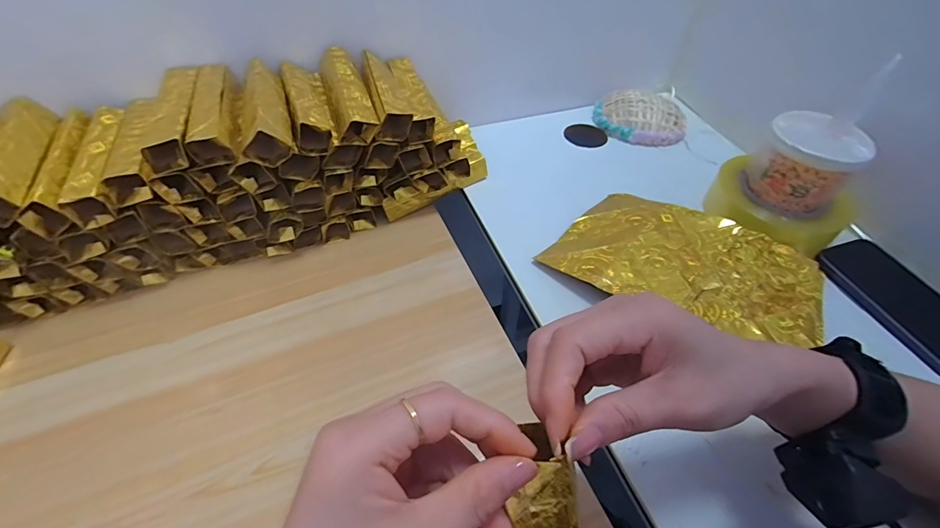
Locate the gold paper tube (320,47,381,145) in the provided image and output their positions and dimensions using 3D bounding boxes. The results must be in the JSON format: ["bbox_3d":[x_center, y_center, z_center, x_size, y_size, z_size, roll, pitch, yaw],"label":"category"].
[{"bbox_3d":[-0.123,-0.171,0.426,0.037,0.035,0.136,-16,52,-13],"label":"gold paper tube"}]

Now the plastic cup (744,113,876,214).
[{"bbox_3d":[0.335,-0.096,0.435,0.085,0.088,0.074,35,58,25],"label":"plastic cup"}]

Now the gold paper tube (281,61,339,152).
[{"bbox_3d":[-0.157,-0.156,0.416,0.036,0.034,0.124,-16,52,-13],"label":"gold paper tube"}]

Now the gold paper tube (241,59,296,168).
[{"bbox_3d":[-0.188,-0.141,0.393,0.038,0.036,0.128,-16,52,-13],"label":"gold paper tube"}]

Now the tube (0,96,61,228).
[{"bbox_3d":[-0.381,-0.091,0.356,0.034,0.033,0.136,20,33,-45],"label":"tube"}]

